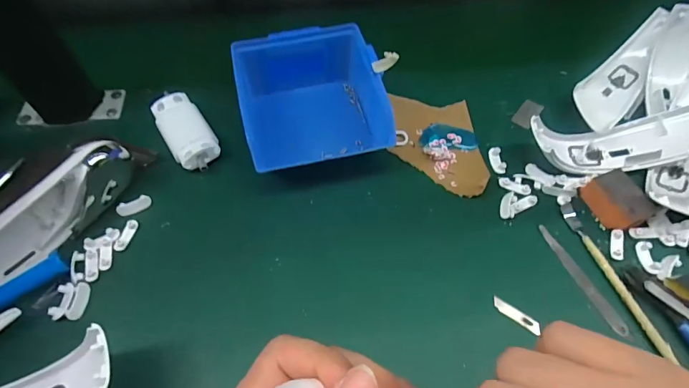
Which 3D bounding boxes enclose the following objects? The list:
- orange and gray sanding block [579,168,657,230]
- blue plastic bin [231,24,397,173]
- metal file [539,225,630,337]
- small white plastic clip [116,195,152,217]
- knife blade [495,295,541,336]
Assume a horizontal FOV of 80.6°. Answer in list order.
[{"bbox_3d":[0.230,0.006,0.341,0.031,0.025,0.047,-15,59,-10],"label":"orange and gray sanding block"},{"bbox_3d":[-0.027,-0.095,0.382,0.138,0.065,0.114,-15,59,-9],"label":"blue plastic bin"},{"bbox_3d":[0.188,0.066,0.322,0.011,0.004,0.096,-19,60,-12],"label":"metal file"},{"bbox_3d":[-0.181,0.010,0.349,0.027,0.004,0.015,-27,62,-16],"label":"small white plastic clip"},{"bbox_3d":[0.129,0.091,0.305,0.036,0.004,0.010,32,71,17],"label":"knife blade"}]

